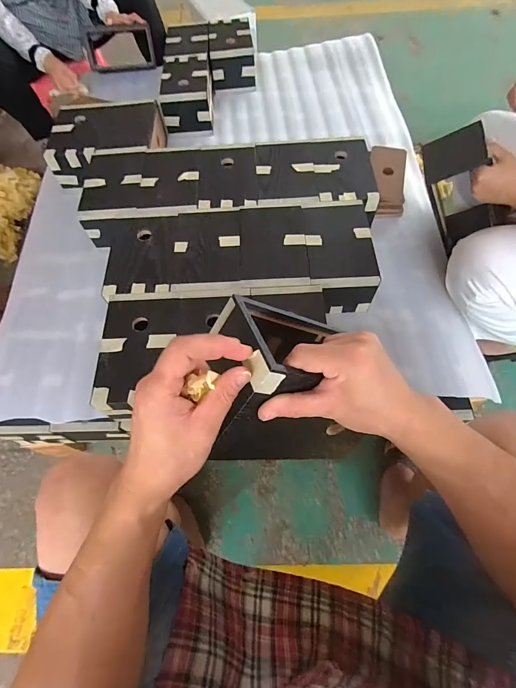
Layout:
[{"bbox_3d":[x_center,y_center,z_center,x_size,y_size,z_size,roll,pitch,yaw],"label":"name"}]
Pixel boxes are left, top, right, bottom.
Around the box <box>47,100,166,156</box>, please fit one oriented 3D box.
[{"bbox_3d":[-0.410,-0.583,0.971,0.278,0.092,0.246,-9,63,0],"label":"box"}]

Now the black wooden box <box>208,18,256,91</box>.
[{"bbox_3d":[-0.088,-0.965,1.162,0.143,0.119,0.217,-8,63,0],"label":"black wooden box"}]

